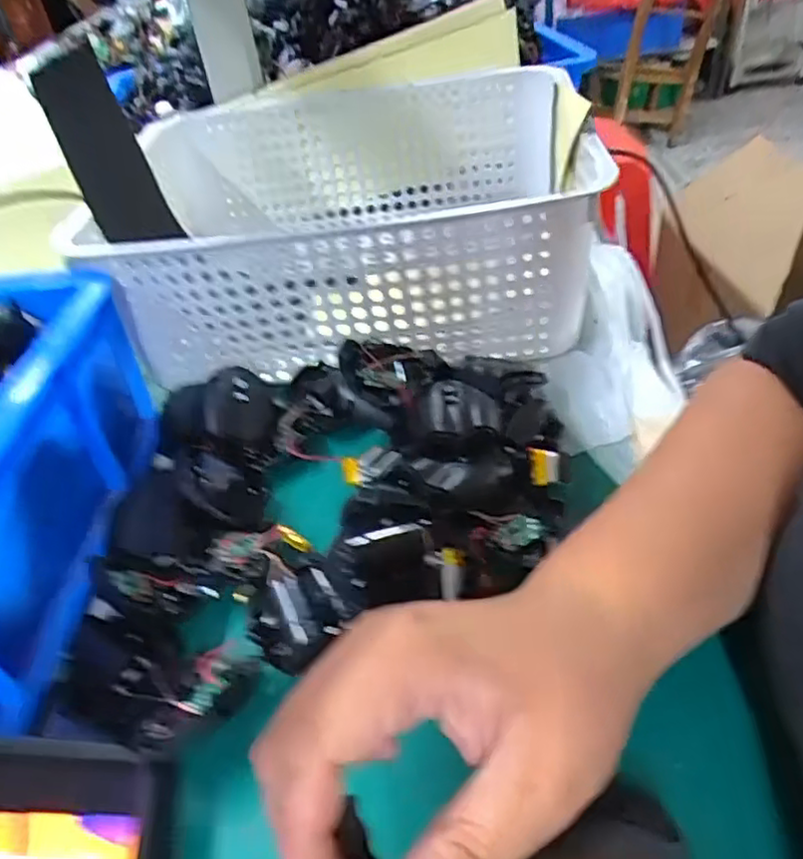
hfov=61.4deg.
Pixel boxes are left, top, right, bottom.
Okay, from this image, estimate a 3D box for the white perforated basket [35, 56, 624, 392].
[{"bbox_3d":[-0.040,-0.165,0.523,0.329,0.115,0.263,-5,42,5],"label":"white perforated basket"}]

